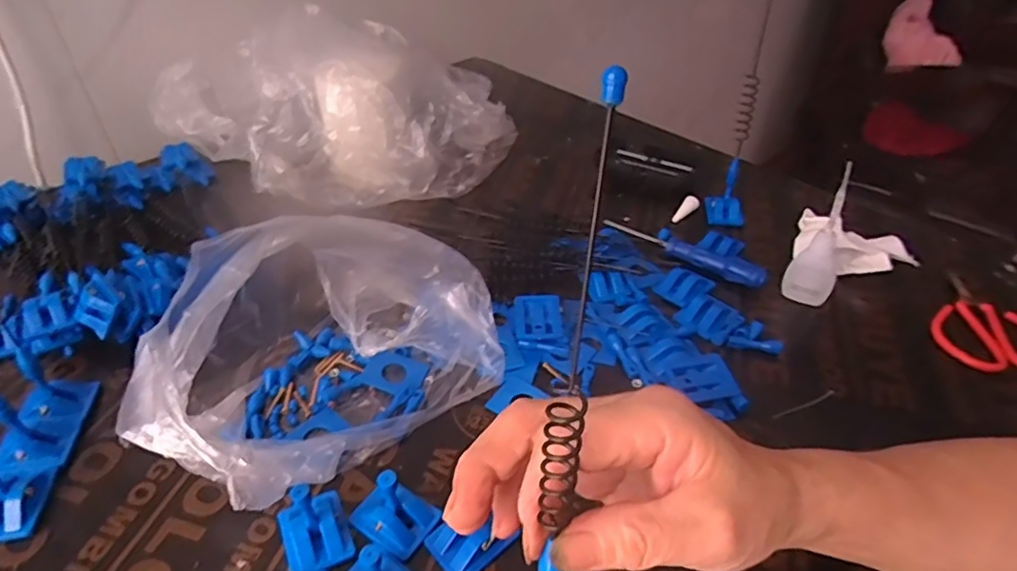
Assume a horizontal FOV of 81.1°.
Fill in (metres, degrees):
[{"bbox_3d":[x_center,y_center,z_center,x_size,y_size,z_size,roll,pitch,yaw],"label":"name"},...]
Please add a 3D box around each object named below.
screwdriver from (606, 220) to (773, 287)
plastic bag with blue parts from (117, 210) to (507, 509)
[{"bbox_3d":[0.151,-0.031,0.522,0.146,0.019,0.017,24,45,27],"label":"screwdriver"},{"bbox_3d":[-0.115,0.031,0.375,0.151,0.114,0.222,30,48,31],"label":"plastic bag with blue parts"}]

